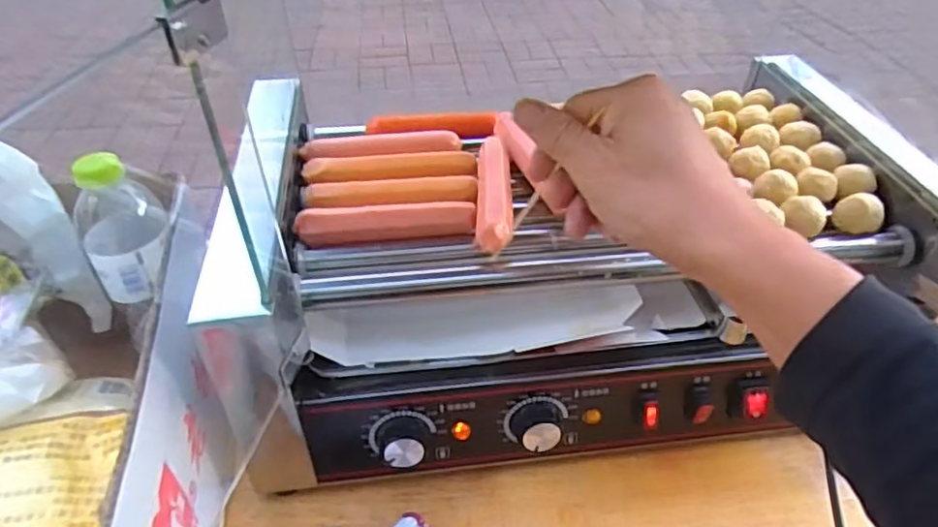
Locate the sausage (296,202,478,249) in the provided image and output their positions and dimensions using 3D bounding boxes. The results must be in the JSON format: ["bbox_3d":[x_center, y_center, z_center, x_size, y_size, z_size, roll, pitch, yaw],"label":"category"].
[{"bbox_3d":[-0.062,-0.030,0.473,0.133,0.020,0.021,-5,43,-8],"label":"sausage"}]

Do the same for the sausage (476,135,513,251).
[{"bbox_3d":[0.021,-0.057,0.486,0.028,0.020,0.130,3,42,1],"label":"sausage"}]

